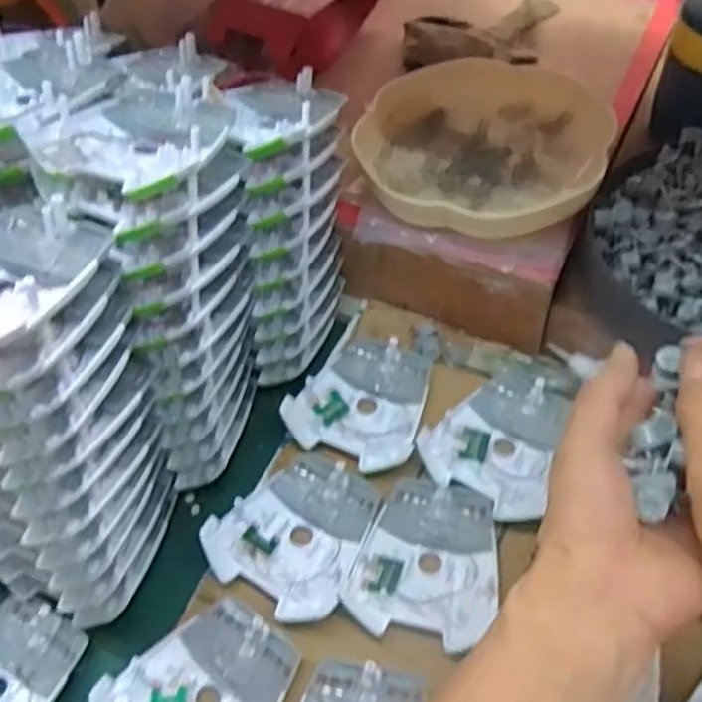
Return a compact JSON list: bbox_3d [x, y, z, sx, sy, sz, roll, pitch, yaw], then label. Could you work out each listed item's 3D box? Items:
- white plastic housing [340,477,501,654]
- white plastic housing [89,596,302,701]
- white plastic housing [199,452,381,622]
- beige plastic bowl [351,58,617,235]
[{"bbox_3d":[0.054,0.138,0.495,0.091,0.018,0.110,14,57,15],"label":"white plastic housing"},{"bbox_3d":[-0.089,0.208,0.450,0.095,0.018,0.108,31,62,24],"label":"white plastic housing"},{"bbox_3d":[-0.036,0.120,0.508,0.096,0.017,0.108,25,60,21],"label":"white plastic housing"},{"bbox_3d":[0.109,-0.174,0.610,0.192,0.034,0.208,16,57,15],"label":"beige plastic bowl"}]

